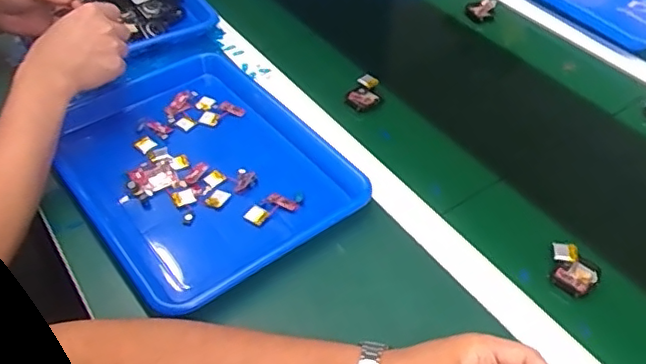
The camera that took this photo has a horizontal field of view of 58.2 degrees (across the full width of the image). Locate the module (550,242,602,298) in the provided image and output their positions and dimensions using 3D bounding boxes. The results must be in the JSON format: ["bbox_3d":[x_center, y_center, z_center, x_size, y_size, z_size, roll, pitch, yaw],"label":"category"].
[{"bbox_3d":[0.240,0.084,0.560,0.048,0.019,0.042,30,53,27],"label":"module"}]

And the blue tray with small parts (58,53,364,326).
[{"bbox_3d":[-0.133,-0.017,0.642,0.252,0.032,0.323,-30,52,-25],"label":"blue tray with small parts"}]

